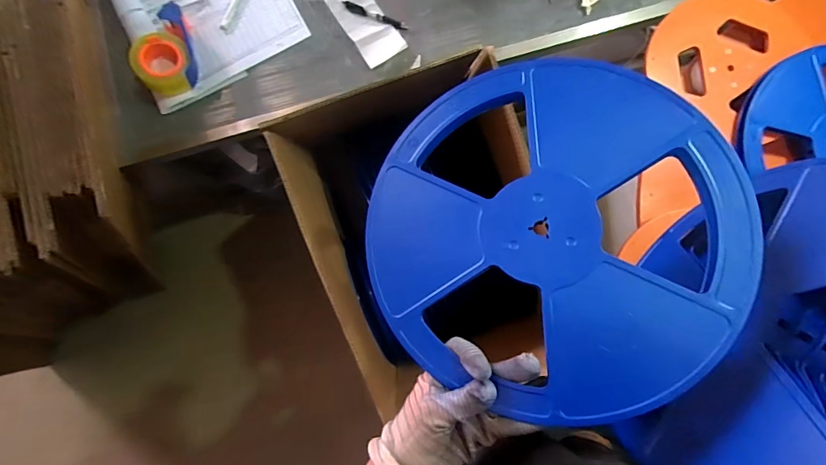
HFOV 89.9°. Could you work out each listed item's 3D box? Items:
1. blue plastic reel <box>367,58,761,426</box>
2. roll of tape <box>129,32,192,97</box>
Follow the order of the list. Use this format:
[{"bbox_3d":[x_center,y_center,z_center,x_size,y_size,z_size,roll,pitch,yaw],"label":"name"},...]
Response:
[{"bbox_3d":[0.111,-0.005,0.367,0.313,0.013,0.302,-3,80,16],"label":"blue plastic reel"},{"bbox_3d":[-0.473,-0.319,0.784,0.084,0.064,0.108,7,85,4],"label":"roll of tape"}]

